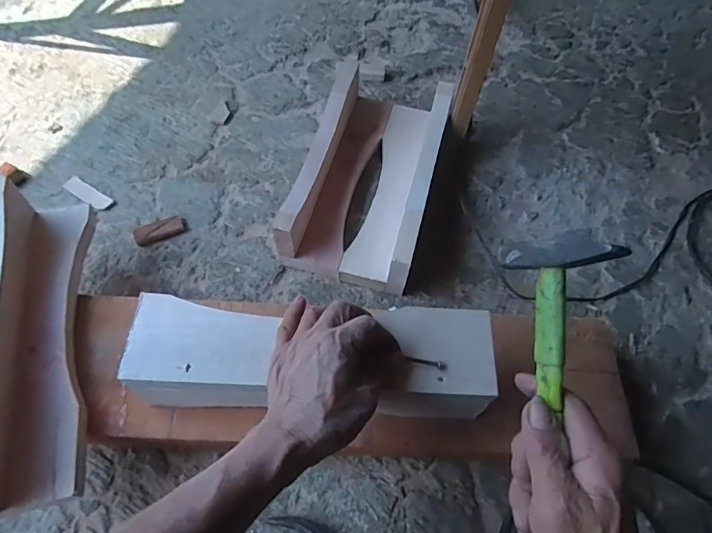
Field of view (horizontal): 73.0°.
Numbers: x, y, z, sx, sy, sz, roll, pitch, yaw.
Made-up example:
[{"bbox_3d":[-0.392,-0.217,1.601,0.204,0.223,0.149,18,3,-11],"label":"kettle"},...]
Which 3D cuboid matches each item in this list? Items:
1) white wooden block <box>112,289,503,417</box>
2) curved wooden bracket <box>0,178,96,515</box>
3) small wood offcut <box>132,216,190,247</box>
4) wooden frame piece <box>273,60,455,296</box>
[{"bbox_3d":[-0.041,0.093,0.459,0.328,0.083,0.100,6,60,-4],"label":"white wooden block"},{"bbox_3d":[-0.324,0.058,0.471,0.084,0.088,0.324,-11,62,-9],"label":"curved wooden bracket"},{"bbox_3d":[-0.269,-0.049,0.662,0.069,0.008,0.029,-23,64,-15],"label":"small wood offcut"},{"bbox_3d":[0.021,-0.133,0.683,0.171,0.088,0.323,15,61,5],"label":"wooden frame piece"}]

